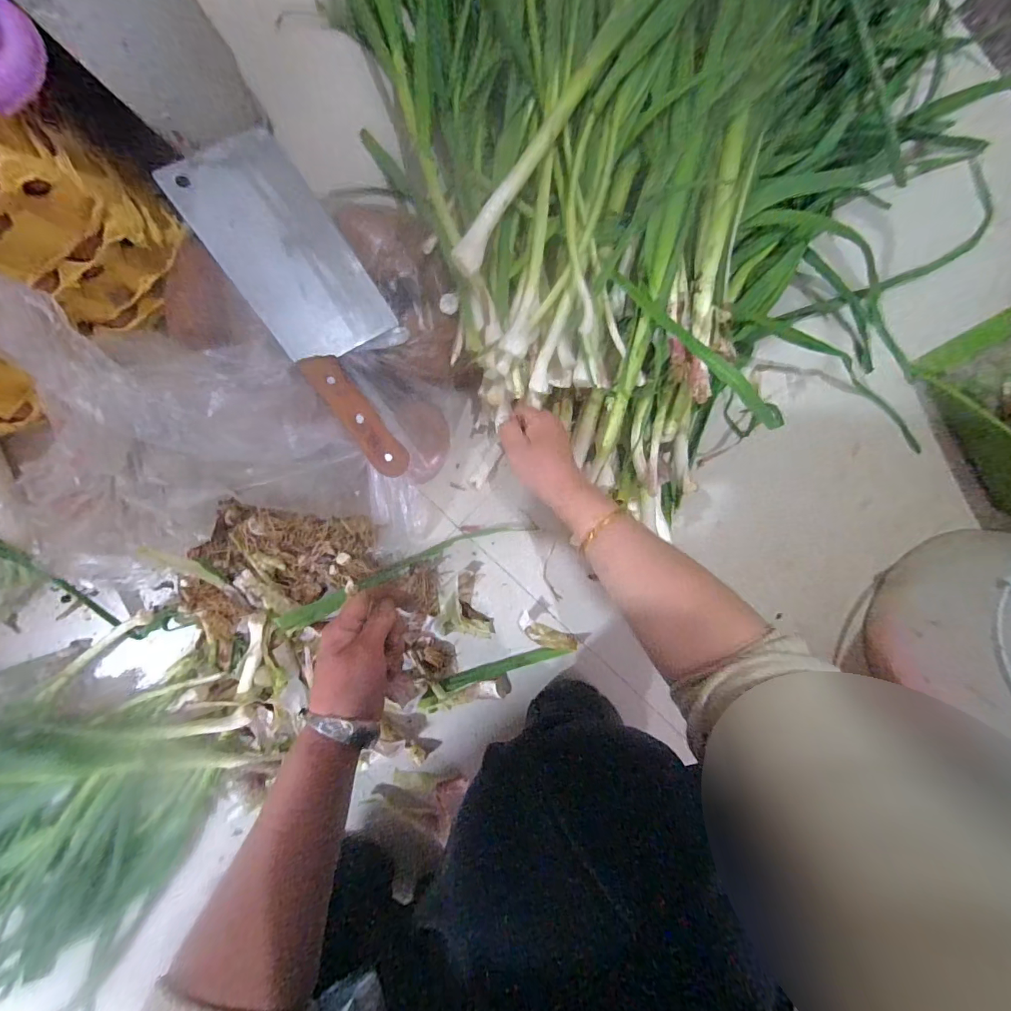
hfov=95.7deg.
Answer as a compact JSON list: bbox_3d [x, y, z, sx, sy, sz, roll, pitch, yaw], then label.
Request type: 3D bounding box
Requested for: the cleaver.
[{"bbox_3d":[-0.156,-0.172,0.396,0.098,0.016,0.292,-38,99,-15],"label":"cleaver"}]

